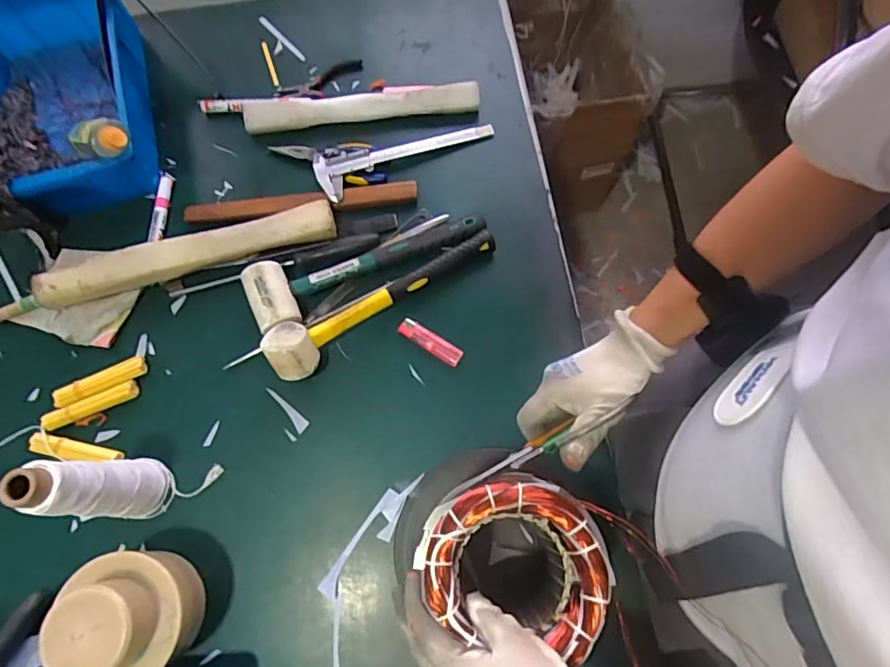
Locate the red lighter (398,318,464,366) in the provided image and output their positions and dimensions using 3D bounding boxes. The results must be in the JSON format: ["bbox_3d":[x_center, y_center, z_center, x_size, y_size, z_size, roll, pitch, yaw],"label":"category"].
[{"bbox_3d":[-0.016,0.009,0.603,0.077,0.013,0.020,30,77,10],"label":"red lighter"}]

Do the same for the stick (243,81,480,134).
[{"bbox_3d":[-0.107,-0.291,0.681,0.297,0.032,0.033,-6,73,0],"label":"stick"}]

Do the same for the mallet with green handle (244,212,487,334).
[{"bbox_3d":[-0.085,-0.073,0.607,0.276,0.040,0.075,-17,74,-3],"label":"mallet with green handle"}]

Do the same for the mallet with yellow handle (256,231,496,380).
[{"bbox_3d":[-0.065,-0.040,0.587,0.276,0.058,0.053,-32,75,-7],"label":"mallet with yellow handle"}]

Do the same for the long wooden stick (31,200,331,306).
[{"bbox_3d":[-0.294,-0.089,0.619,0.335,0.043,0.045,-17,74,-3],"label":"long wooden stick"}]

